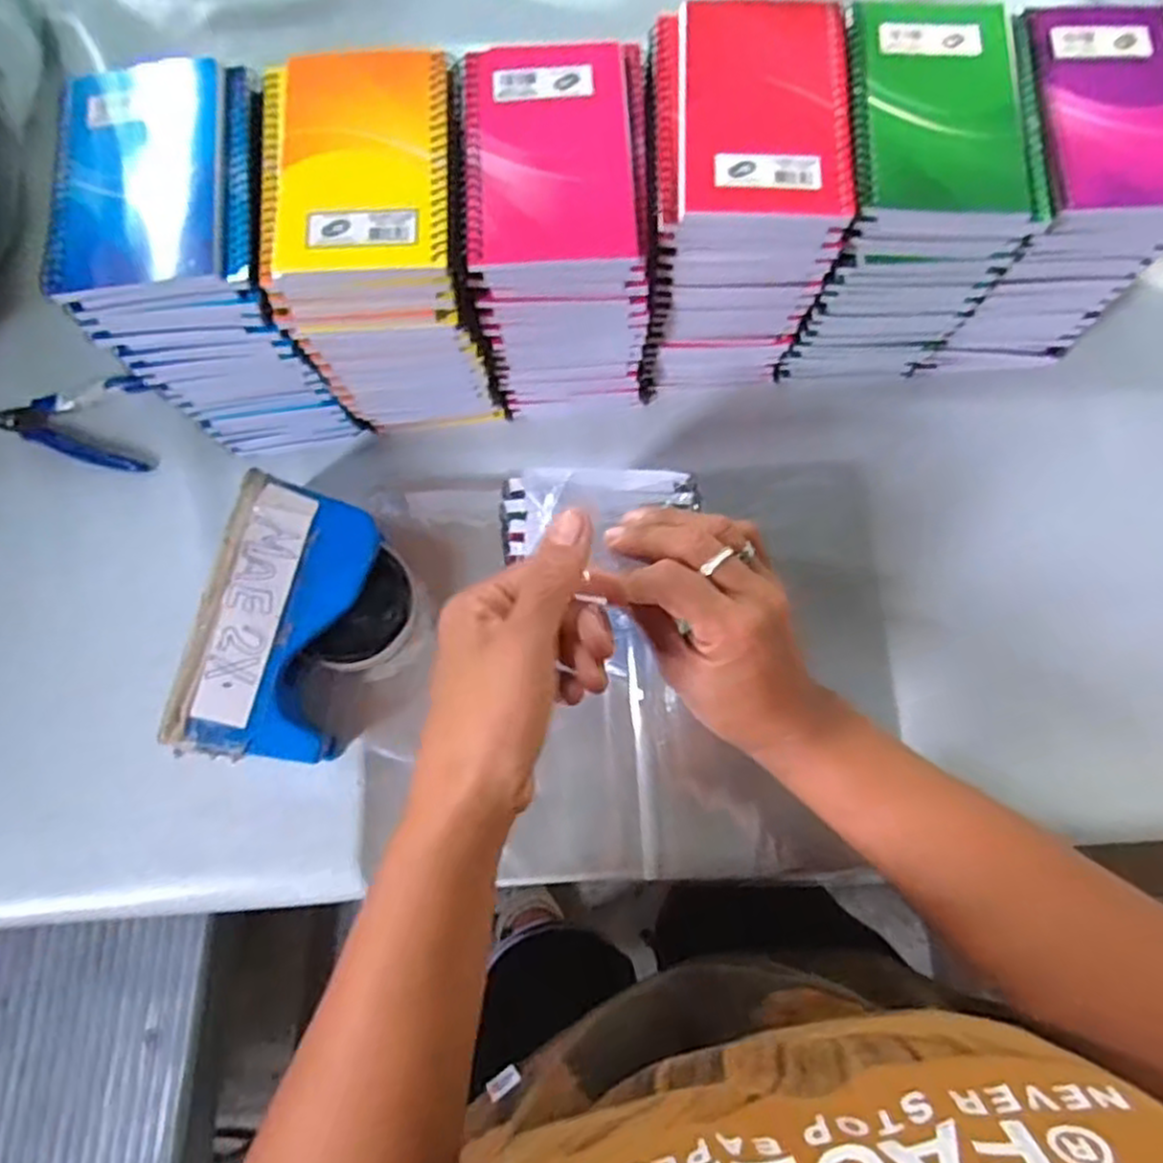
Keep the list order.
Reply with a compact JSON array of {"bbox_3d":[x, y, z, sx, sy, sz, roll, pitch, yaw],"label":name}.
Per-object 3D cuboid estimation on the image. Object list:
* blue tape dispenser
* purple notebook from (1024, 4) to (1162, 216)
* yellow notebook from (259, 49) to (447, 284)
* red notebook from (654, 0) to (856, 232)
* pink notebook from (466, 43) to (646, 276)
[{"bbox_3d":[-0.163,0.031,0.450,0.100,0.076,0.154,12,77,4],"label":"blue tape dispenser"},{"bbox_3d":[0.277,-0.251,0.391,0.093,0.013,0.134,-4,76,-1],"label":"purple notebook"},{"bbox_3d":[-0.111,-0.208,0.367,0.091,0.008,0.130,-2,76,0],"label":"yellow notebook"},{"bbox_3d":[0.086,-0.237,0.375,0.095,0.011,0.129,0,76,0],"label":"red notebook"},{"bbox_3d":[-0.017,-0.215,0.380,0.081,0.018,0.128,-5,76,-1],"label":"pink notebook"}]

